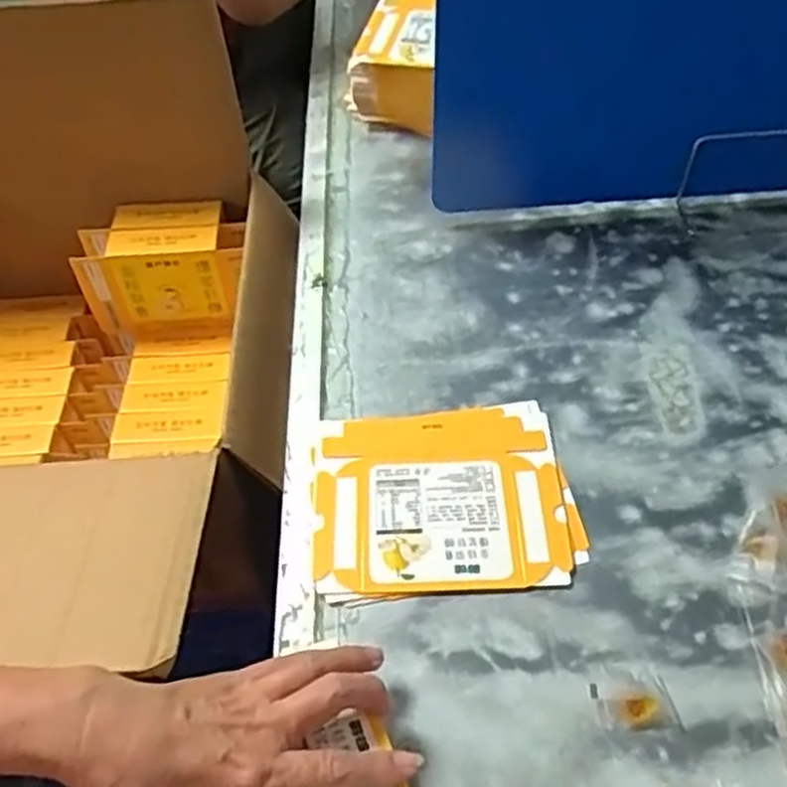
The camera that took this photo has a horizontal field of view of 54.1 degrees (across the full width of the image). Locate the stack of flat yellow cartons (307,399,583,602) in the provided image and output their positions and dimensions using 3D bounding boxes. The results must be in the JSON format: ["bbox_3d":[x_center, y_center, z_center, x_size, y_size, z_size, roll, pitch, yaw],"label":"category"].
[{"bbox_3d":[0.033,0.070,0.538,0.176,0.007,0.147,-5,51,-2],"label":"stack of flat yellow cartons"}]

